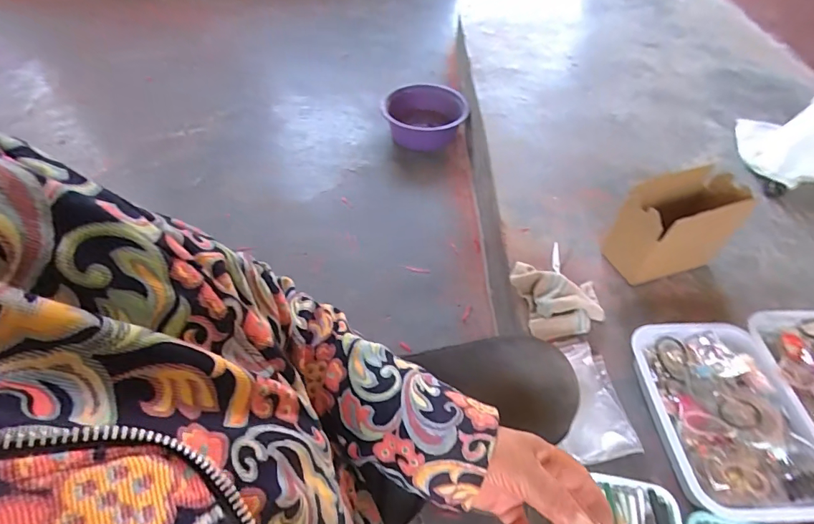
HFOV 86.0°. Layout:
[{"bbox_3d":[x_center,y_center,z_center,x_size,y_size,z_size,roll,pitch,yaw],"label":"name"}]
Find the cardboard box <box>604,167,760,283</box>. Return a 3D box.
[{"bbox_3d":[0.513,-0.057,0.835,0.212,0.198,0.110,-12,51,-10],"label":"cardboard box"}]

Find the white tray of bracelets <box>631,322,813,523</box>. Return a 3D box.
[{"bbox_3d":[0.478,0.234,0.667,0.198,0.084,0.290,-3,50,-3],"label":"white tray of bracelets"}]

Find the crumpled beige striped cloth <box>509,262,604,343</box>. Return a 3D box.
[{"bbox_3d":[0.291,0.054,0.832,0.156,0.061,0.167,-9,51,-8],"label":"crumpled beige striped cloth"}]

